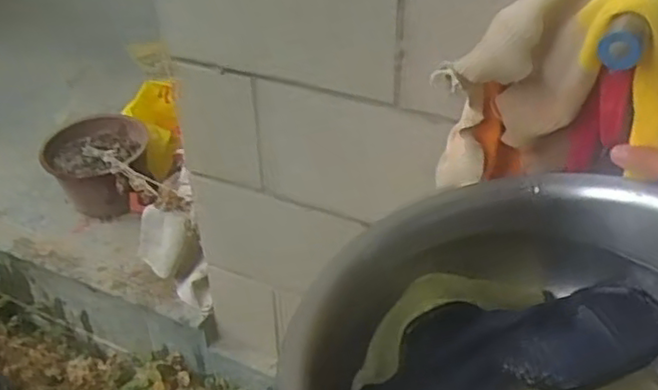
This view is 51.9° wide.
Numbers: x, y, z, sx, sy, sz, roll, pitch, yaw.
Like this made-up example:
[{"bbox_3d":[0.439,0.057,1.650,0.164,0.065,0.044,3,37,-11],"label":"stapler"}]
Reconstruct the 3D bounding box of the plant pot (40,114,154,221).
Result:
[{"bbox_3d":[-0.481,-0.056,1.441,0.202,0.133,0.233,-10,40,-11],"label":"plant pot"}]

